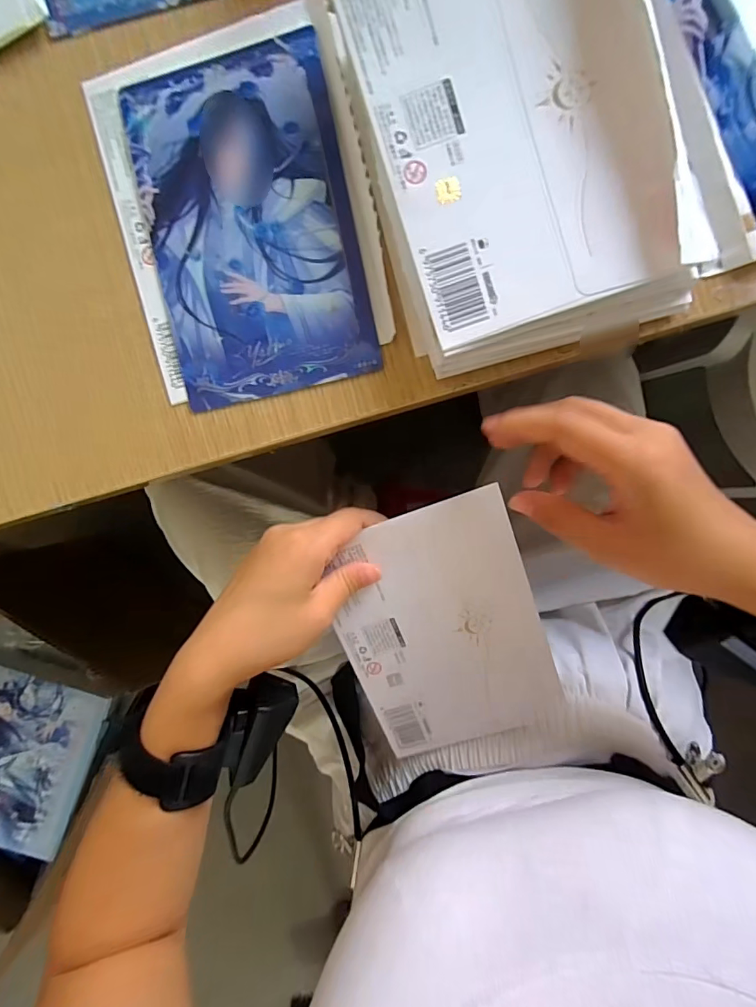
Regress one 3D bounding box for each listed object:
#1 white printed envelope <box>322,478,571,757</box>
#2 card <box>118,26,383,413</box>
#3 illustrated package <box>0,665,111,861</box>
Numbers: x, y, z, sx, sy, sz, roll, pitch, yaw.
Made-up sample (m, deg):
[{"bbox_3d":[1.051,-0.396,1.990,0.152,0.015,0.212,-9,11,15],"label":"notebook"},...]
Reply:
[{"bbox_3d":[0.042,0.088,0.299,0.123,0.005,0.176,-18,108,8],"label":"white printed envelope"},{"bbox_3d":[-0.067,-0.145,0.242,0.107,0.004,0.171,-11,93,6],"label":"card"},{"bbox_3d":[-0.507,0.362,0.642,0.190,0.040,0.248,20,97,2],"label":"illustrated package"}]

